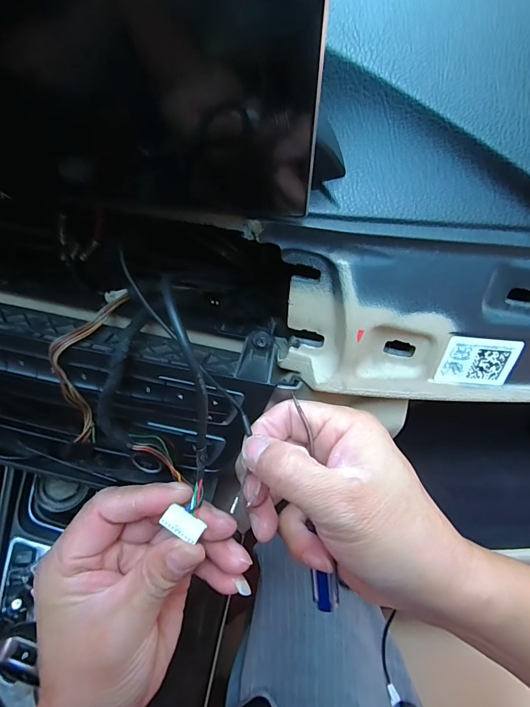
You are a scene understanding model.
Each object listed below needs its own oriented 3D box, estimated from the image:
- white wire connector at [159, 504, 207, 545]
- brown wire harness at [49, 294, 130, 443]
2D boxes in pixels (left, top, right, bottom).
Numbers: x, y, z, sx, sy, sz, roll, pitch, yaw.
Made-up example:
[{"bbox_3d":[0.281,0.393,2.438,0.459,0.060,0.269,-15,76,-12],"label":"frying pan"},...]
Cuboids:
[{"bbox_3d":[-0.040,0.083,0.184,0.018,0.006,0.011,24,66,9],"label":"white wire connector"},{"bbox_3d":[-0.118,0.009,0.241,0.010,0.039,0.103,19,95,47],"label":"brown wire harness"}]

